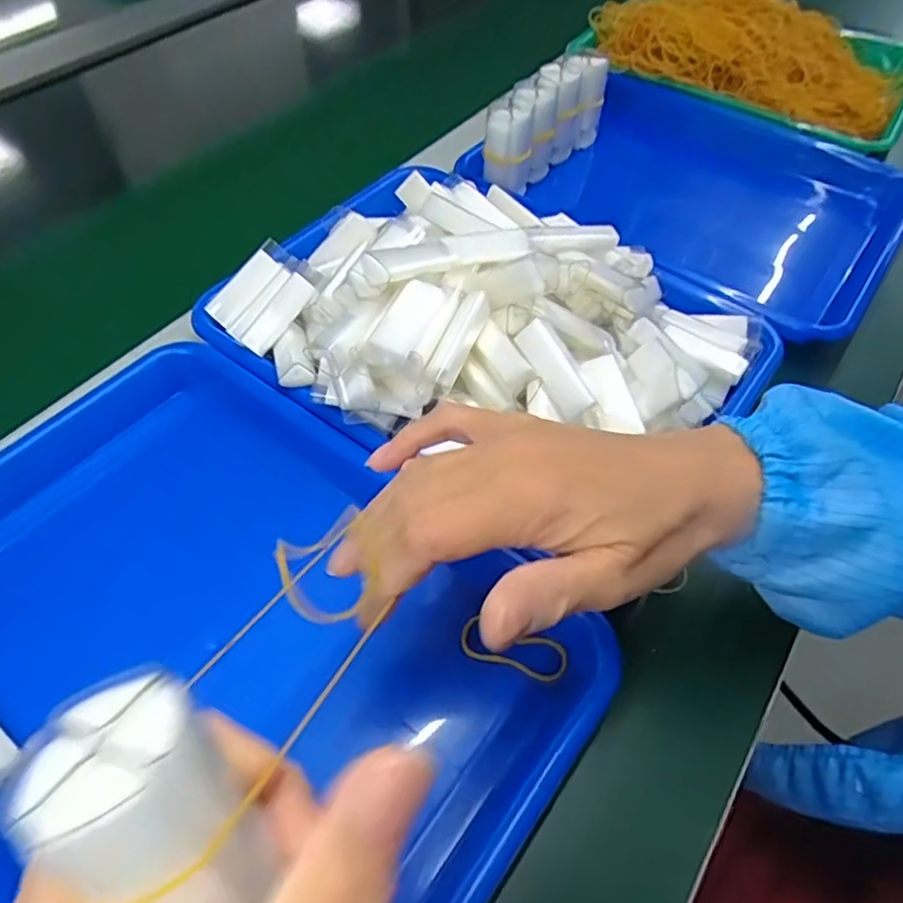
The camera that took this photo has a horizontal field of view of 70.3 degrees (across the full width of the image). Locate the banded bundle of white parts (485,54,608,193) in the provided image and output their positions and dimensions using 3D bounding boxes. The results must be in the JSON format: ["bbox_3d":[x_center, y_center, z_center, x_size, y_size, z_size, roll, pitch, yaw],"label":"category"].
[{"bbox_3d":[0.079,-0.278,0.543,0.032,0.075,0.142,34,60,21],"label":"banded bundle of white parts"}]

